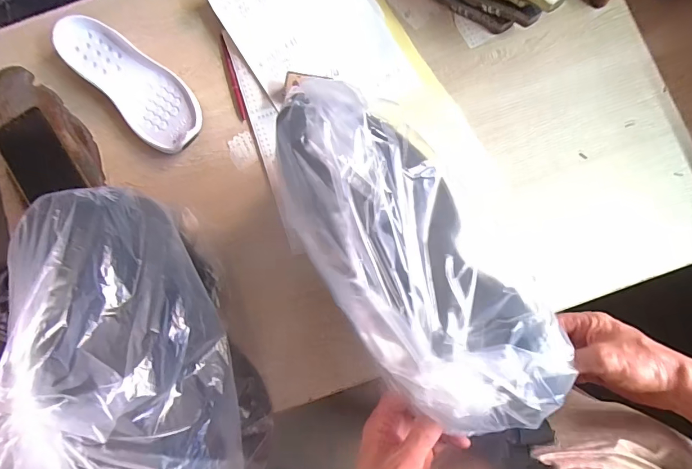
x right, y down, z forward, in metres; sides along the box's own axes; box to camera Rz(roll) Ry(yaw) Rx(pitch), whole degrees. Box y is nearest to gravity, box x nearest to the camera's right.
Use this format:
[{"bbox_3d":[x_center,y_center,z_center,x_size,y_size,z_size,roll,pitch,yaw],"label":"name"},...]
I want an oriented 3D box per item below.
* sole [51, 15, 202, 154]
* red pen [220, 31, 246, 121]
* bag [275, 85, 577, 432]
[{"bbox_3d":[-0.305,-0.216,0.578,0.102,0.039,0.265,-45,82,-4],"label":"sole"},{"bbox_3d":[-0.168,-0.235,0.591,0.011,0.012,0.139,-16,81,0],"label":"red pen"},{"bbox_3d":[0.040,0.007,0.288,0.116,0.040,0.285,-33,80,-2],"label":"bag"}]

